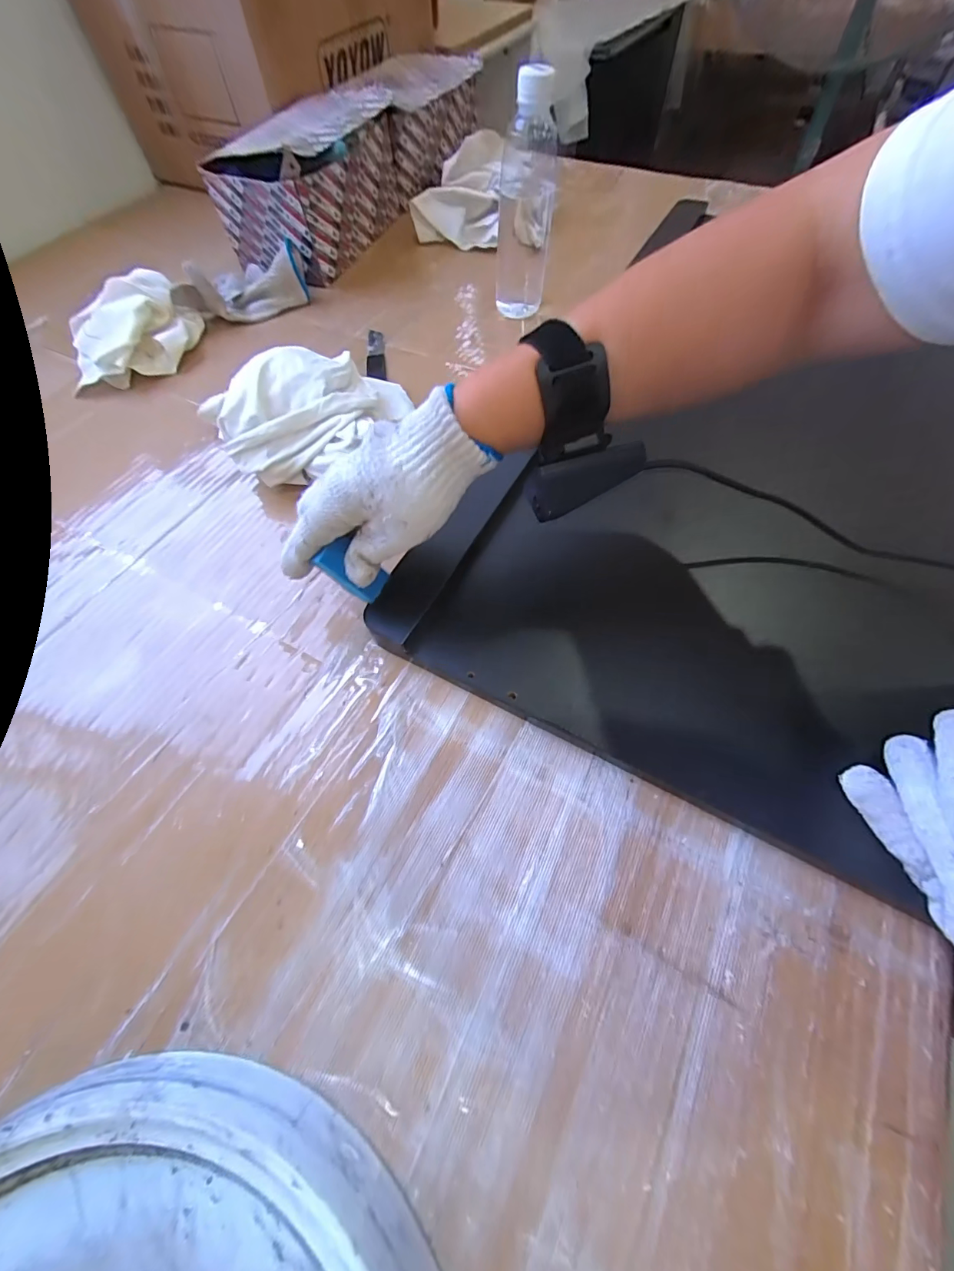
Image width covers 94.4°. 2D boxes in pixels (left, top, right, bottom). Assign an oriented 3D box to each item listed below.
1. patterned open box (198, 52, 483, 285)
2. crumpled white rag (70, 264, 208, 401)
[{"bbox_3d":[-0.165,-0.706,0.650,0.168,0.122,0.515,19,63,14],"label":"patterned open box"},{"bbox_3d":[-0.400,-0.351,0.507,0.158,0.061,0.123,-40,65,-18],"label":"crumpled white rag"}]

